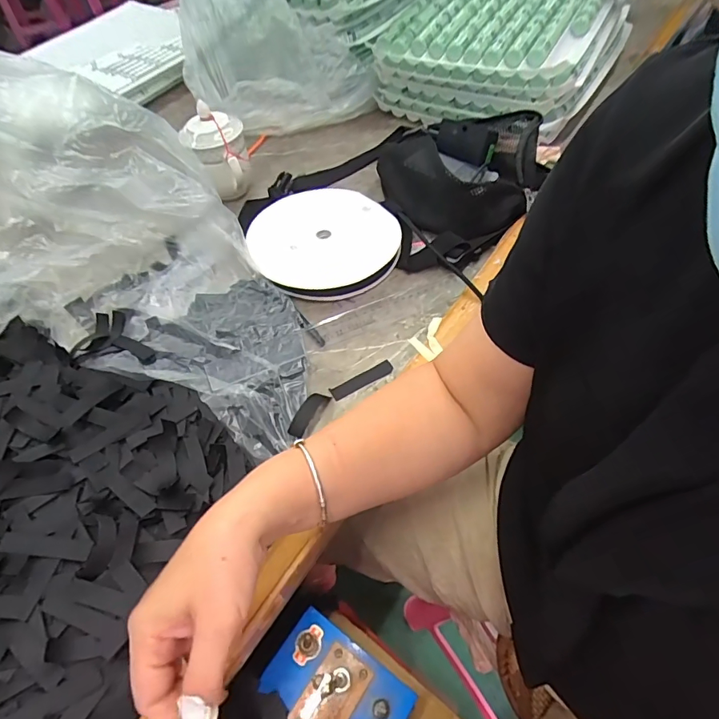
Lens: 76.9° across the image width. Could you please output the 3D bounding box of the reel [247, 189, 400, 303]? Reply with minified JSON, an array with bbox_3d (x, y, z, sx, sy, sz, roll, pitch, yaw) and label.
[{"bbox_3d":[-0.044,-0.160,0.578,0.183,0.024,0.193,-9,54,-2],"label":"reel"}]

